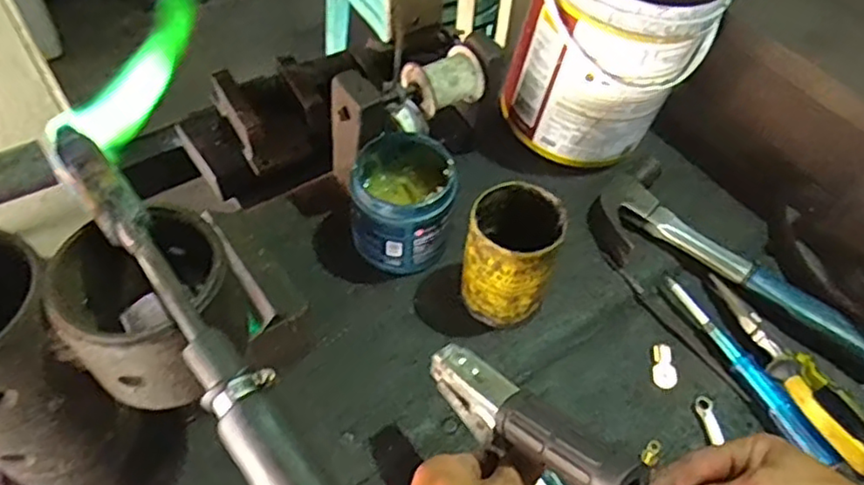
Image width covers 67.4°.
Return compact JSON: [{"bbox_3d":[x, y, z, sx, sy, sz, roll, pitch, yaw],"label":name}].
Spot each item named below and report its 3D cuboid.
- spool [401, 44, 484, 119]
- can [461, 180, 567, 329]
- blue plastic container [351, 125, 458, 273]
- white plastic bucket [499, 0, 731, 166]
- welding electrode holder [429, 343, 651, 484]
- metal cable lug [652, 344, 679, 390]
[{"bbox_3d":[0.011,-0.152,0.603,0.062,0.043,0.048,-28,60,-22],"label":"spool"},{"bbox_3d":[0.066,0.012,0.553,0.071,0.114,0.071,2,54,-2],"label":"can"},{"bbox_3d":[-0.023,-0.038,0.589,0.090,0.092,0.100,7,54,2],"label":"blue plastic container"},{"bbox_3d":[0.184,-0.207,0.659,0.173,0.197,0.175,22,55,12],"label":"white plastic bucket"},{"bbox_3d":[0.056,0.111,0.387,0.032,0.041,0.151,-35,34,-26],"label":"welding electrode holder"},{"bbox_3d":[0.205,0.109,0.568,0.021,0.006,0.039,12,54,5],"label":"metal cable lug"}]

